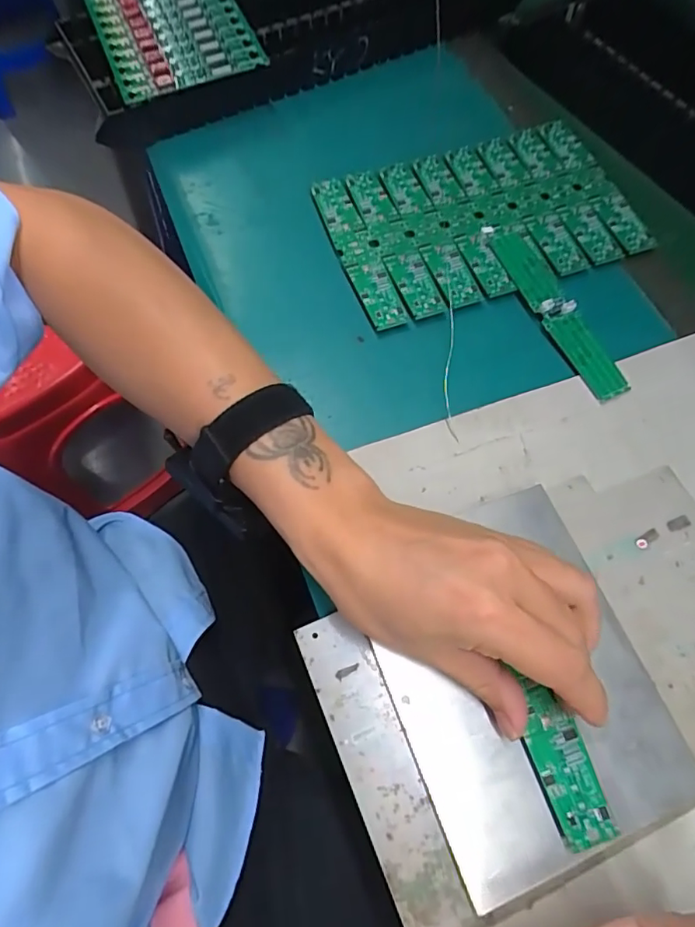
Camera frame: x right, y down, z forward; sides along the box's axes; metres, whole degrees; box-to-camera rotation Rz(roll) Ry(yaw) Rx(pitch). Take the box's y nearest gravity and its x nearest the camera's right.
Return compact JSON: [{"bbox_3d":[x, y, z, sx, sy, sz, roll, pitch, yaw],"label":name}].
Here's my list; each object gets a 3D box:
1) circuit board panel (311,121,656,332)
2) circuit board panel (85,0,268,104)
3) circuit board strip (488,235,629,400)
[{"bbox_3d":[0.100,-0.188,0.397,0.222,0.006,0.137,-19,69,-8],"label":"circuit board panel"},{"bbox_3d":[-0.148,-0.370,0.430,0.117,0.018,0.150,-21,72,-8],"label":"circuit board panel"},{"bbox_3d":[0.147,-0.109,0.363,0.026,0.007,0.146,-23,70,-10],"label":"circuit board strip"}]

